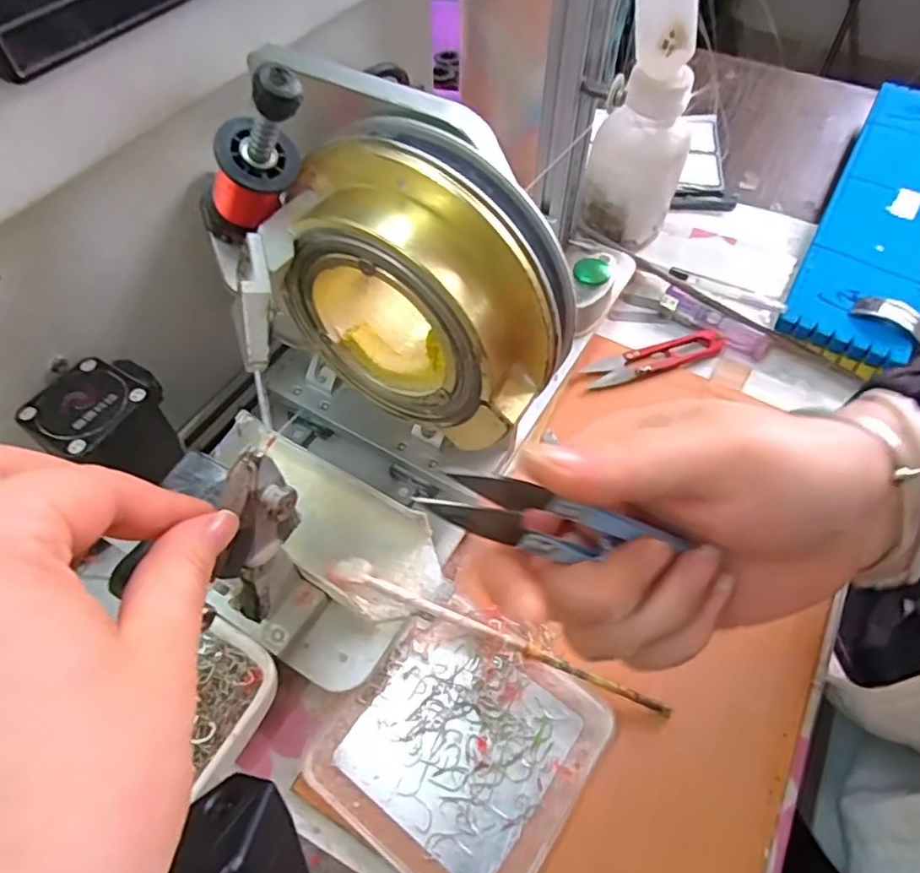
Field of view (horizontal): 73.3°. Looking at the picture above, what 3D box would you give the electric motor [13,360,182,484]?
[{"bbox_3d":[-0.153,-0.003,0.276,0.050,0.041,0.049,27,59,17],"label":"electric motor"}]

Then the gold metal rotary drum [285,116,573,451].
[{"bbox_3d":[-0.012,-0.051,0.228,0.103,0.098,0.044,28,59,17],"label":"gold metal rotary drum"}]

